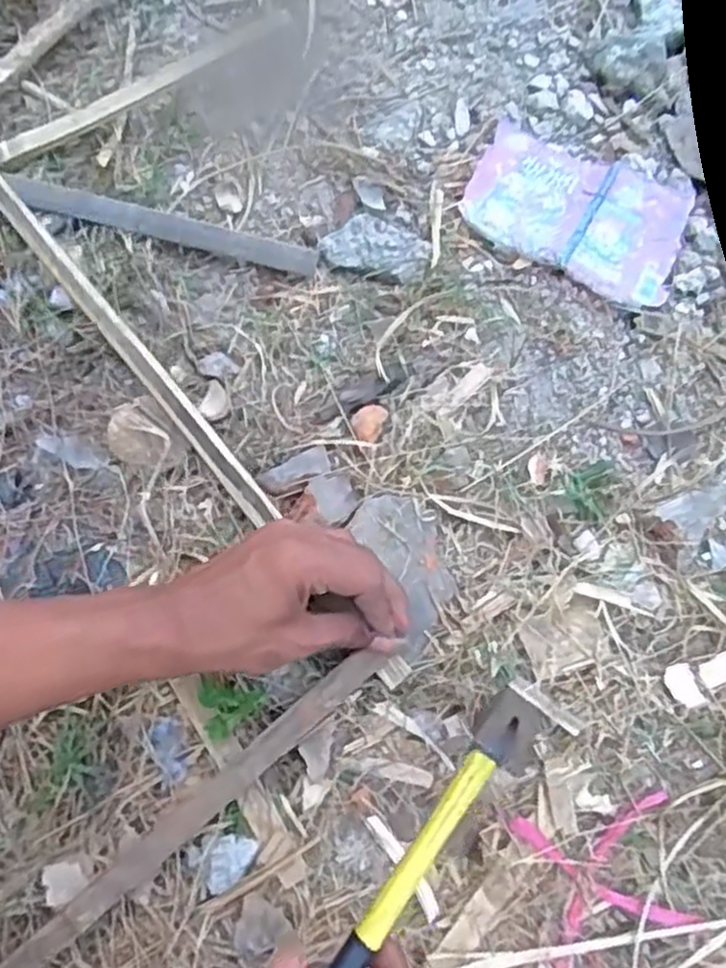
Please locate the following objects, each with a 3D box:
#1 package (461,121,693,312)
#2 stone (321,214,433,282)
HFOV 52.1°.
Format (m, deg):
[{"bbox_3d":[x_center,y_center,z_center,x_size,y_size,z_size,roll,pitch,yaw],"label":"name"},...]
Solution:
[{"bbox_3d":[0.154,-0.197,0.537,0.153,0.010,0.107,23,76,9],"label":"package"},{"bbox_3d":[0.009,-0.168,0.527,0.072,0.014,0.042,16,75,7],"label":"stone"}]

